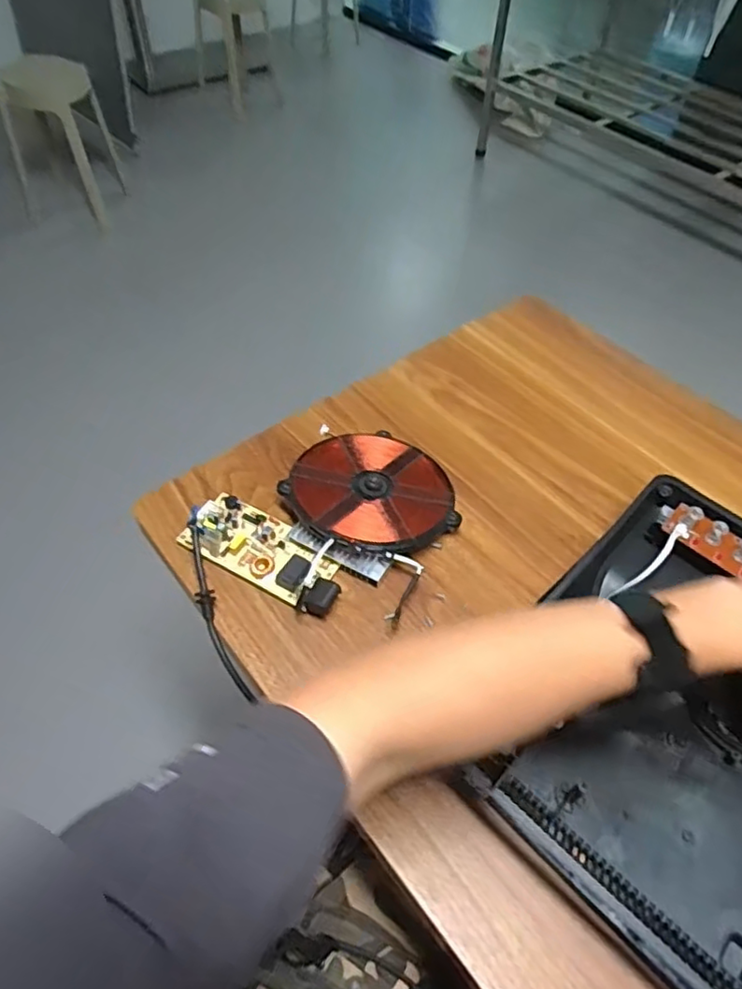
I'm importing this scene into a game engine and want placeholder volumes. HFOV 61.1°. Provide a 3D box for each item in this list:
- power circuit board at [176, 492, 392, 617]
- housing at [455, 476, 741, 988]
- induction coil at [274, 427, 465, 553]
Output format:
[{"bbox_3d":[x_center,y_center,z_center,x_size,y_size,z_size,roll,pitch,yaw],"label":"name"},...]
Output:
[{"bbox_3d":[-0.084,0.048,0.566,0.182,0.043,0.074,24,55,16],"label":"power circuit board"},{"bbox_3d":[0.251,0.161,0.471,0.271,0.059,0.322,38,59,25],"label":"housing"},{"bbox_3d":[0.004,-0.004,0.610,0.156,0.023,0.153,7,44,-7],"label":"induction coil"}]

